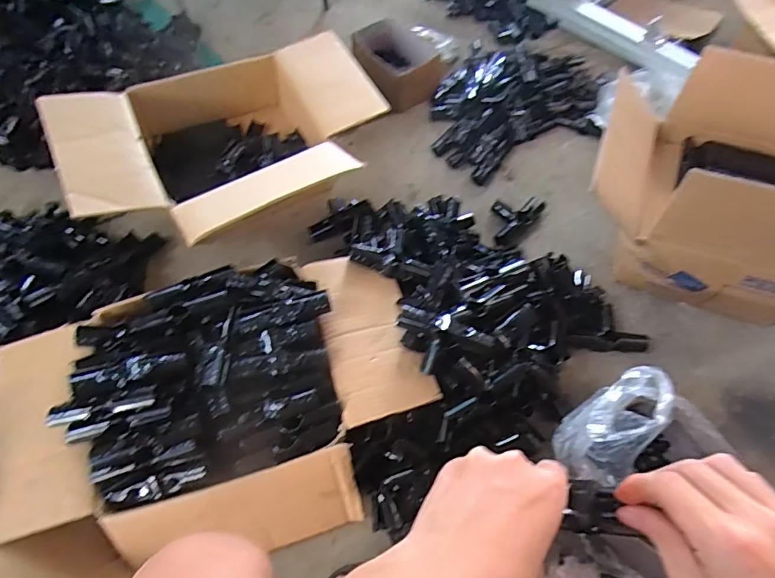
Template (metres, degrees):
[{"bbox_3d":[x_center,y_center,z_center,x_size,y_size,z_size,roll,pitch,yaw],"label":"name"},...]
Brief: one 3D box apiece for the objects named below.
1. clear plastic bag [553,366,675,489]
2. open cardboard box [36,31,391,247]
[{"bbox_3d":[0.321,0.183,0.659,0.185,0.082,0.090,-40,69,-20],"label":"clear plastic bag"},{"bbox_3d":[-0.271,-0.254,0.877,0.557,0.208,0.412,-32,66,-17],"label":"open cardboard box"}]

